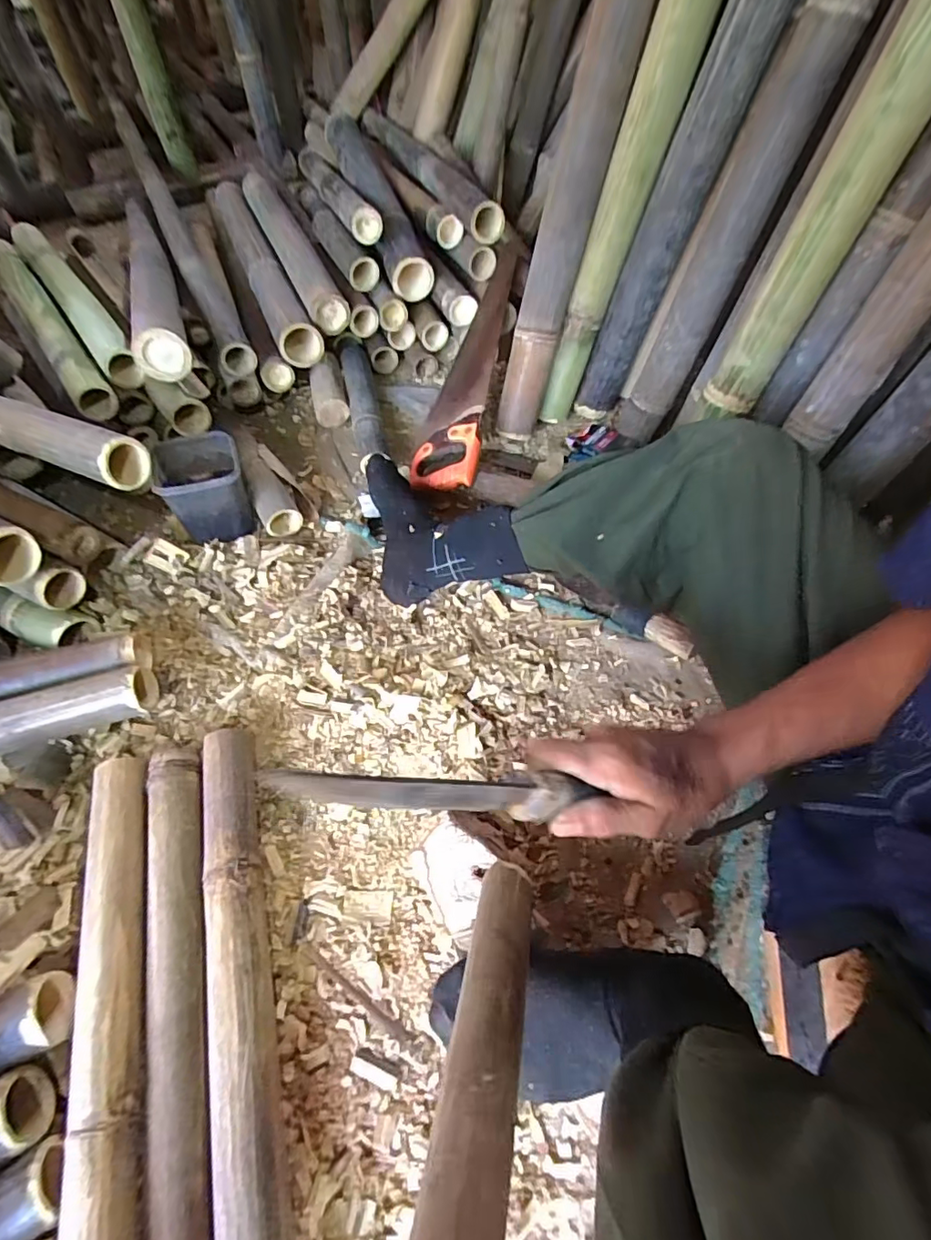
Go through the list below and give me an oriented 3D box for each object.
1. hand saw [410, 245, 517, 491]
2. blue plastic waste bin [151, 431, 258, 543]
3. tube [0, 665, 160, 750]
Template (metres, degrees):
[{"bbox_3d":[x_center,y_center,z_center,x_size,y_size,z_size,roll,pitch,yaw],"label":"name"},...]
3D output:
[{"bbox_3d":[0.009,-0.444,0.940,0.121,0.041,0.504,5,72,26],"label":"hand saw"},{"bbox_3d":[-0.375,-0.187,0.802,0.105,0.114,0.104,-18,58,-12],"label":"blue plastic waste bin"},{"bbox_3d":[-0.484,0.107,0.603,0.259,0.043,0.056,-15,56,-10],"label":"tube"}]

